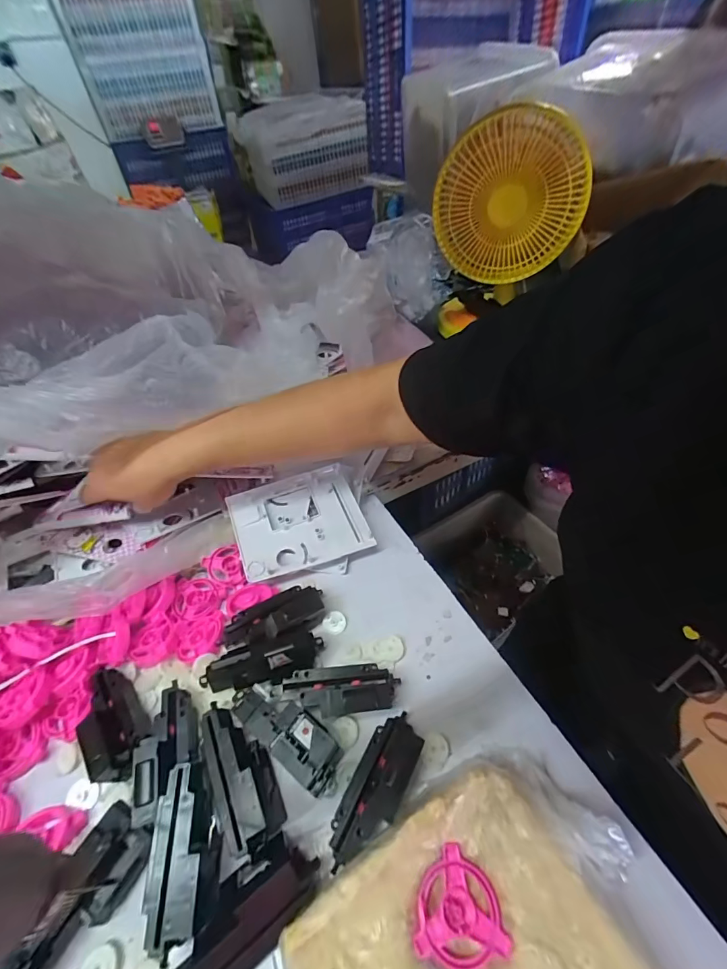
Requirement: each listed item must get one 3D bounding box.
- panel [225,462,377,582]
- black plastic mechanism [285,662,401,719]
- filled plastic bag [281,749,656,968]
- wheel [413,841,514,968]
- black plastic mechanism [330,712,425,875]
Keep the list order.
[{"bbox_3d":[-0.075,0.042,0.465,0.143,0.018,0.116,-15,57,-8],"label":"panel"},{"bbox_3d":[-0.020,0.180,0.344,0.100,0.036,0.040,-7,46,-4],"label":"black plastic mechanism"},{"bbox_3d":[0.069,0.282,0.237,0.208,0.039,0.152,-27,51,-22],"label":"filled plastic bag"},{"bbox_3d":[0.056,0.266,0.254,0.055,0.005,0.054,-12,47,-10],"label":"wheel"},{"bbox_3d":[0.012,0.224,0.299,0.038,0.034,0.098,22,51,21],"label":"black plastic mechanism"}]

